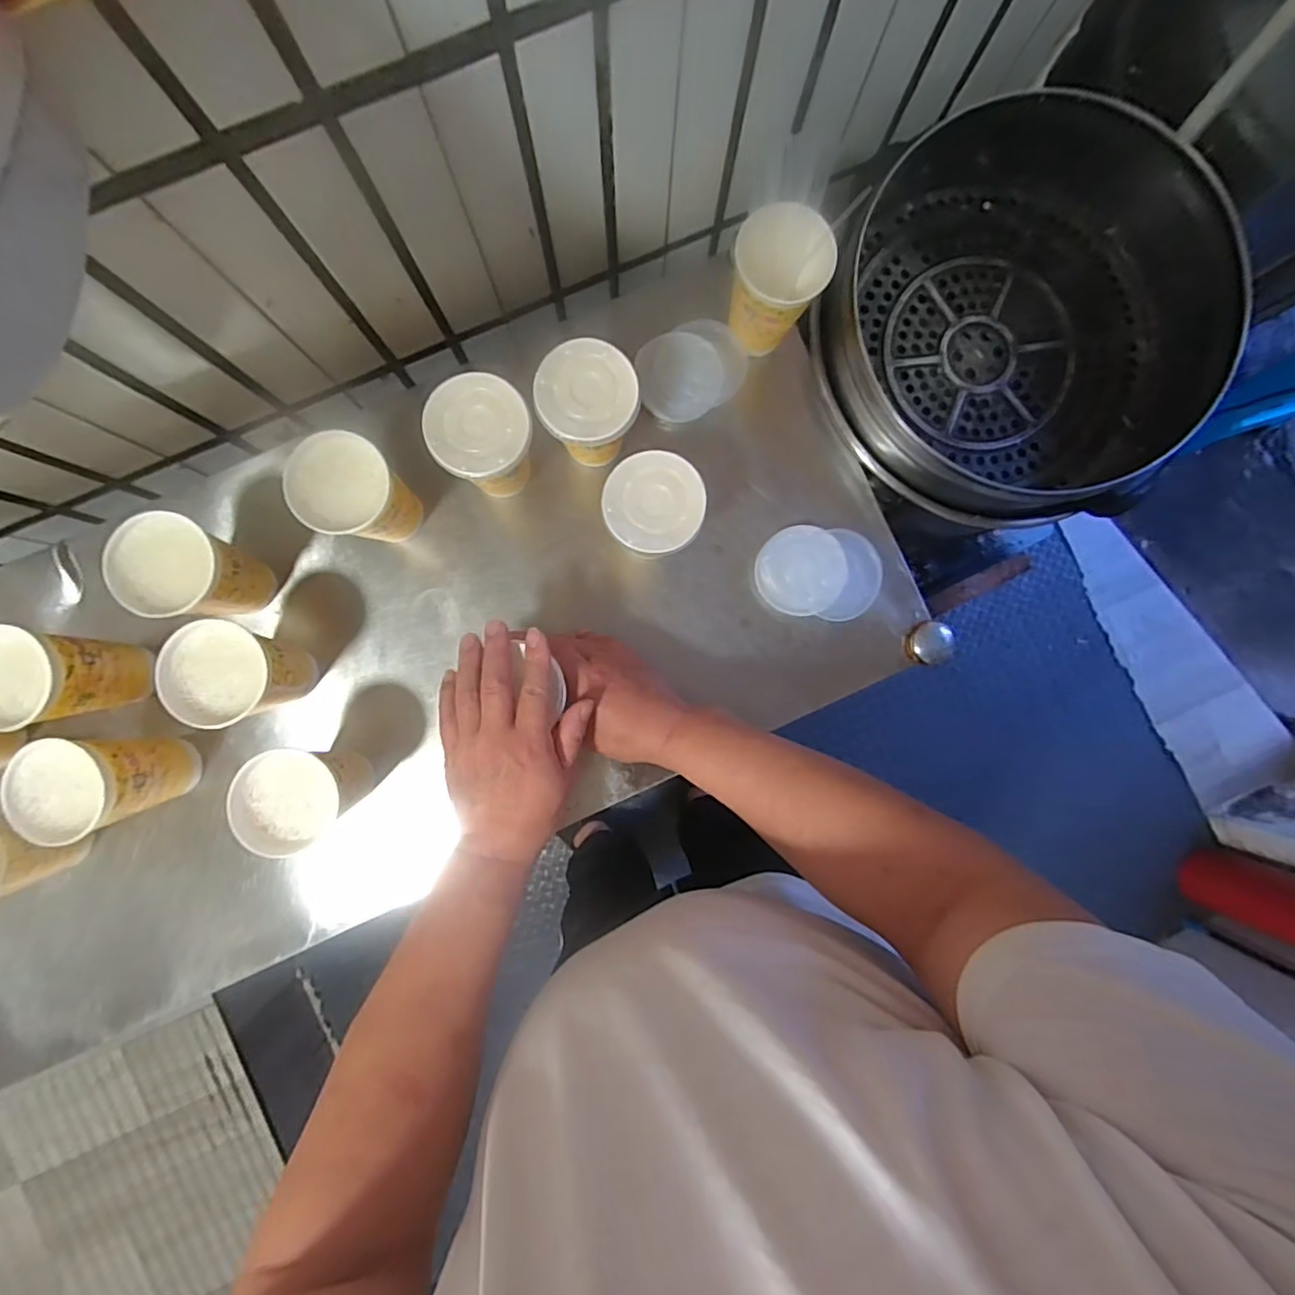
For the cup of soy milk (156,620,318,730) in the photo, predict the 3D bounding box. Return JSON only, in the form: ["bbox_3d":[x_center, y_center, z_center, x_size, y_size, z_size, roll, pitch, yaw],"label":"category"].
[{"bbox_3d":[-0.323,0.020,0.487,0.074,0.103,0.076,0,88,-2],"label":"cup of soy milk"}]

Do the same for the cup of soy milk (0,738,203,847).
[{"bbox_3d":[-0.434,0.106,0.482,0.075,0.103,0.071,0,88,-2],"label":"cup of soy milk"}]

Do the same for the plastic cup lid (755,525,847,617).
[{"bbox_3d":[0.140,-0.070,0.545,0.077,0.017,0.078,0,88,-2],"label":"plastic cup lid"}]

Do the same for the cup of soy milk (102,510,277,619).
[{"bbox_3d":[-0.368,-0.060,0.497,0.074,0.112,0.075,0,88,-2],"label":"cup of soy milk"}]

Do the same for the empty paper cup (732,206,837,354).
[{"bbox_3d":[0.104,-0.299,0.499,0.075,0.096,0.077,0,88,-2],"label":"empty paper cup"}]

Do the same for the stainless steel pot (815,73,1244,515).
[{"bbox_3d":[0.341,-0.297,0.555,0.344,0.117,0.350,0,88,-2],"label":"stainless steel pot"}]

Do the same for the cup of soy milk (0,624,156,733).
[{"bbox_3d":[-0.475,0.024,0.486,0.078,0.102,0.072,0,88,-2],"label":"cup of soy milk"}]

